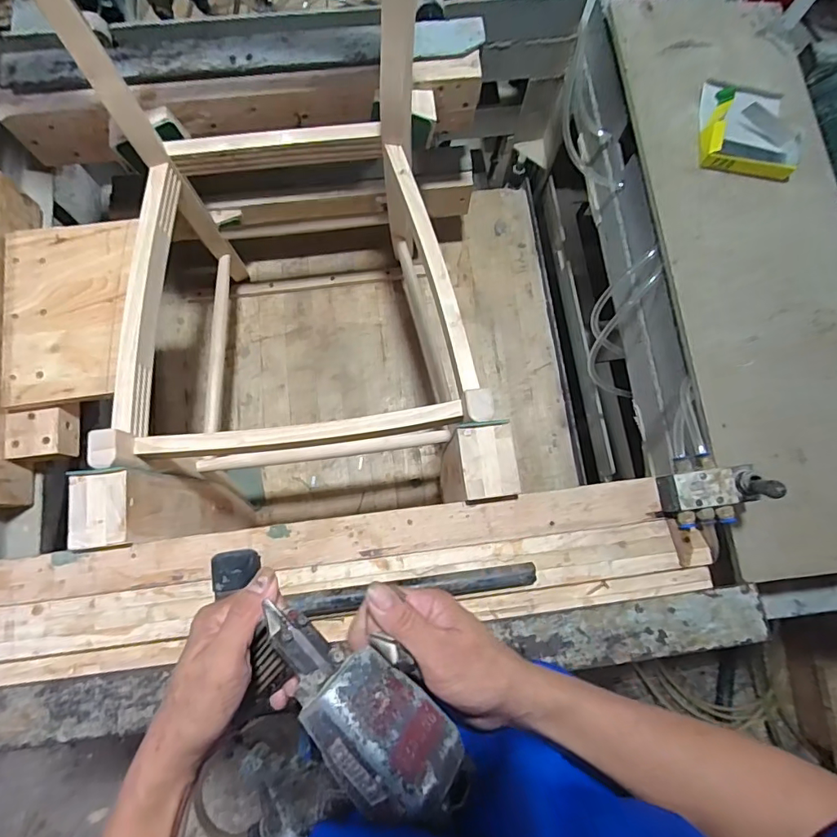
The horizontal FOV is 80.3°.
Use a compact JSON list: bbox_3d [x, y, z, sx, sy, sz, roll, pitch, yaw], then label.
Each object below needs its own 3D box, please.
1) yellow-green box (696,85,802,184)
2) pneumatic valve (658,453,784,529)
[{"bbox_3d":[0.452,-0.390,0.674,0.129,0.026,0.129,13,78,2],"label":"yellow-green box"},{"bbox_3d":[0.322,0.075,0.533,0.096,0.090,0.078,-11,79,-3],"label":"pneumatic valve"}]

